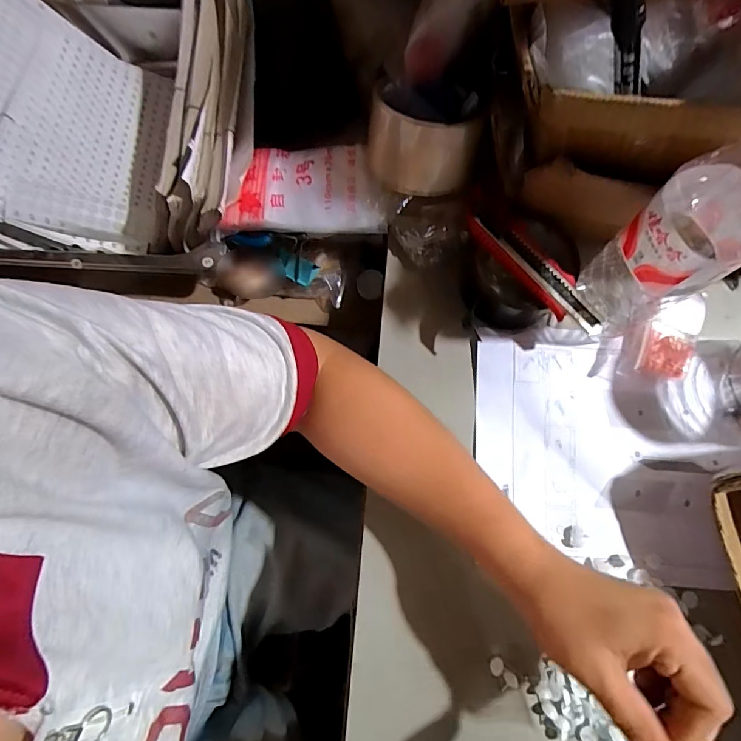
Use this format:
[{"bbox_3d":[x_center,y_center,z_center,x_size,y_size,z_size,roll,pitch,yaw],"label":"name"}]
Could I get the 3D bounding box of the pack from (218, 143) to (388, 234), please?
[{"bbox_3d":[-0.056,-0.160,0.391,0.140,0.028,0.071,5,76,2],"label":"pack"}]

